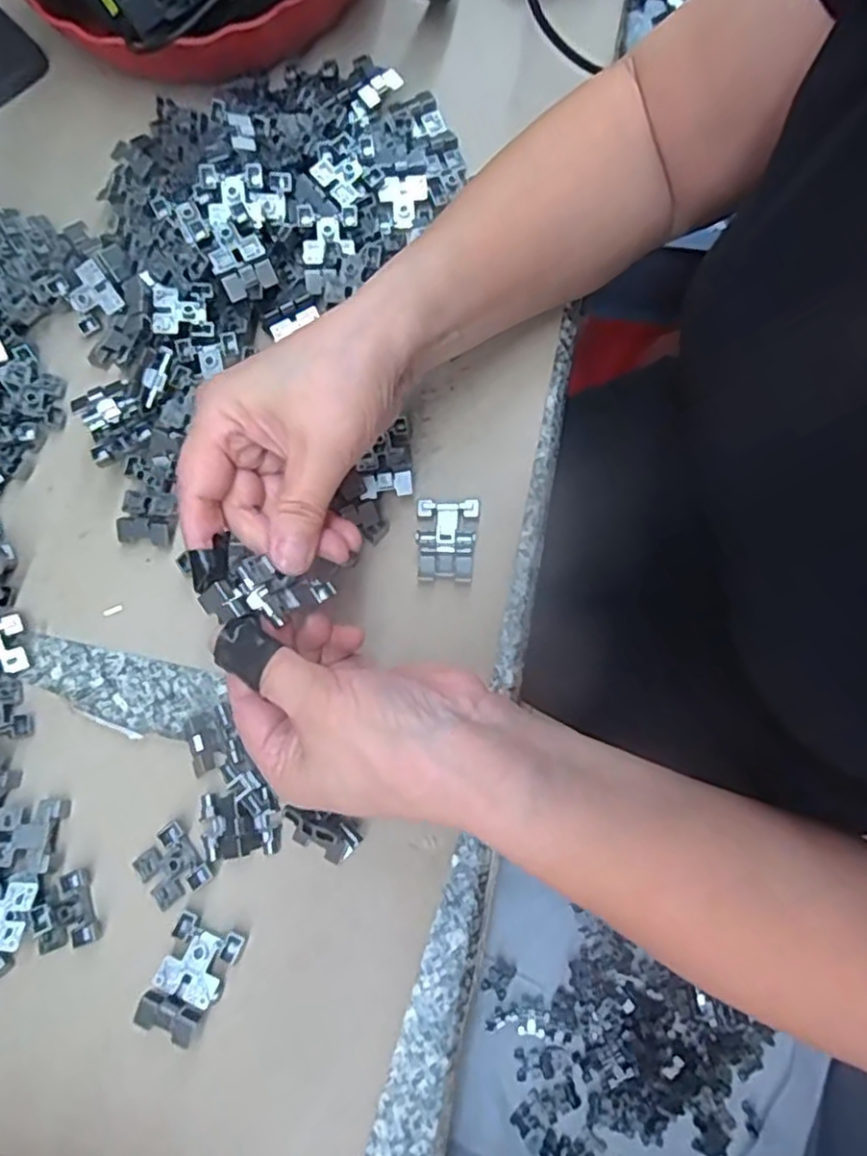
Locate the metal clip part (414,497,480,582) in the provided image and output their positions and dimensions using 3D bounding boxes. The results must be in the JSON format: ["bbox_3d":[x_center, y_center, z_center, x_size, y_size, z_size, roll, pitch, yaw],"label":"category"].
[{"bbox_3d":[0.007,-0.020,0.349,0.030,0.010,0.042,1,77,1],"label":"metal clip part"}]

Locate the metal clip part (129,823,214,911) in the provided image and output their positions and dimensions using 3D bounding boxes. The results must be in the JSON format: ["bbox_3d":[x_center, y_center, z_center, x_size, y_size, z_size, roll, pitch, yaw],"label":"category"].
[{"bbox_3d":[-0.124,0.136,0.318,0.029,0.006,0.032,-40,79,-8],"label":"metal clip part"}]

